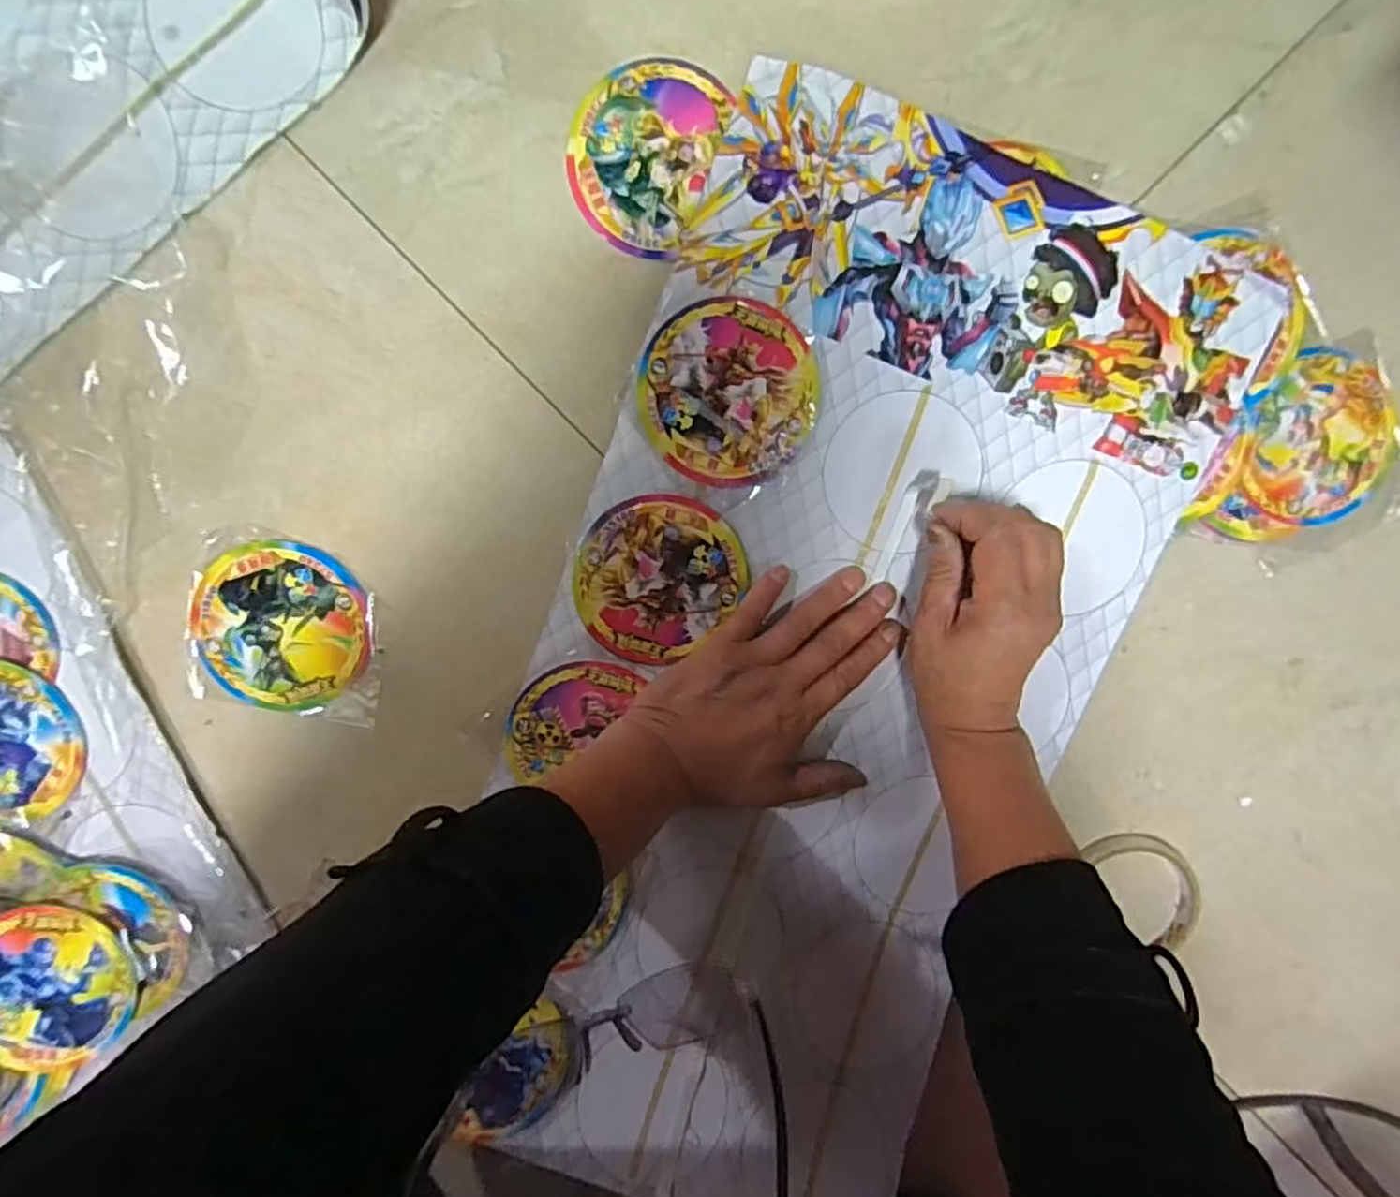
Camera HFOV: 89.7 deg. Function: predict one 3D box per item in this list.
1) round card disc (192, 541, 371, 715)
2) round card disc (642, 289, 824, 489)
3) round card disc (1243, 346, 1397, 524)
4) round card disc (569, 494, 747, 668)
[{"bbox_3d":[-0.236,0.016,0.399,0.097,0.004,0.093,0,98,-2],"label":"round card disc"},{"bbox_3d":[0.016,-0.110,0.380,0.093,0.004,0.094,-1,103,-4],"label":"round card disc"},{"bbox_3d":[0.352,-0.091,0.399,0.084,0.005,0.094,18,97,-5],"label":"round card disc"},{"bbox_3d":[-0.024,-0.012,0.399,0.088,0.008,0.093,0,98,-2],"label":"round card disc"}]

